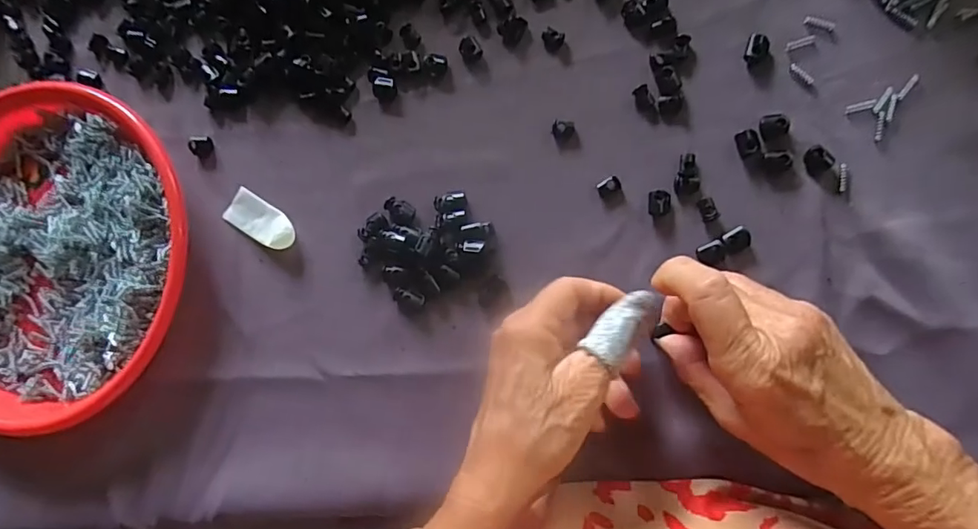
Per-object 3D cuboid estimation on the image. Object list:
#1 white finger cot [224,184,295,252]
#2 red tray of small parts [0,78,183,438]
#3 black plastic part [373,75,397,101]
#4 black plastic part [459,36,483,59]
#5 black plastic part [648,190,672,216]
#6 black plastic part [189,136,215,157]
[{"bbox_3d":[-0.156,-0.030,0.357,0.054,0.008,0.025,30,92,10],"label":"white finger cot"},{"bbox_3d":[-0.317,-0.006,0.372,0.223,0.031,0.235,-3,87,9],"label":"red tray of small parts"},{"bbox_3d":[-0.069,-0.118,0.349,0.015,0.006,0.016,7,88,10],"label":"black plastic part"},{"bbox_3d":[-0.012,-0.141,0.340,0.013,0.008,0.017,-37,82,6],"label":"black plastic part"},{"bbox_3d":[0.103,-0.037,0.314,0.014,0.005,0.015,1,87,9],"label":"black plastic part"},{"bbox_3d":[-0.206,-0.085,0.372,0.015,0.007,0.014,1,87,9],"label":"black plastic part"}]

